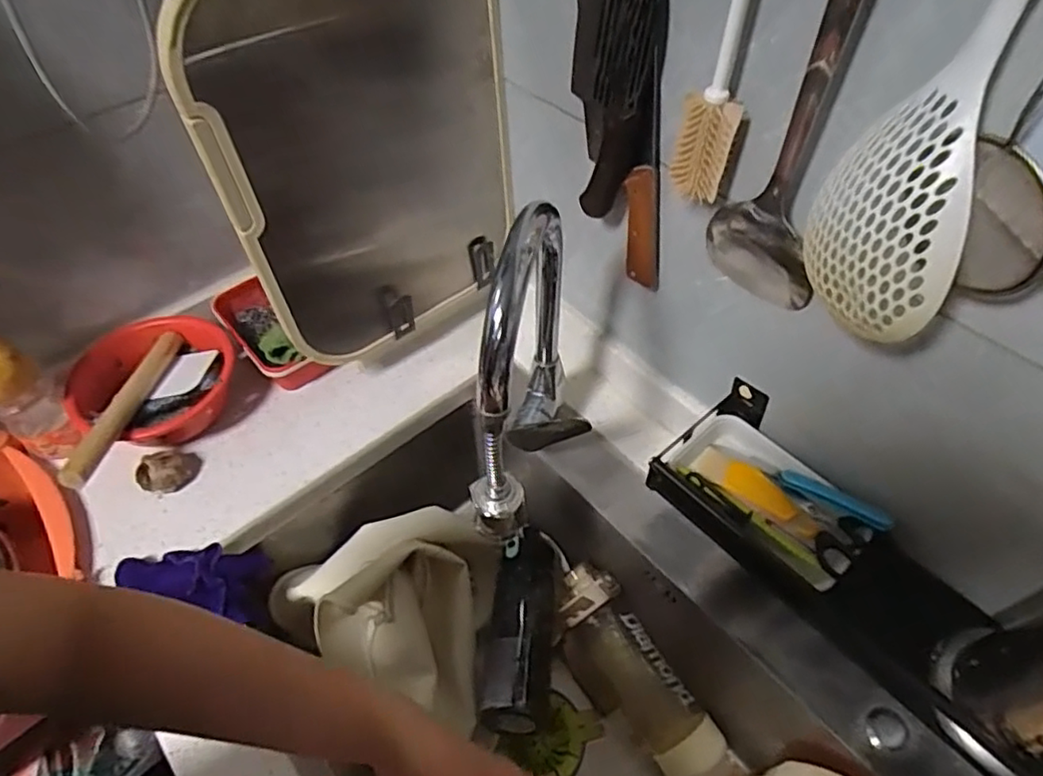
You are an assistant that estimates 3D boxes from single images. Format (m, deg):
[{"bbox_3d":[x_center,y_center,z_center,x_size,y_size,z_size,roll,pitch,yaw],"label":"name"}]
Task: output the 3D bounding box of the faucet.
[{"bbox_3d":[0.013,-0.002,0.545,0.076,0.292,0.200,11,54,10],"label":"faucet"}]

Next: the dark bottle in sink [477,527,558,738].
[{"bbox_3d":[0.000,0.281,0.749,0.086,0.072,0.241,5,40,5],"label":"dark bottle in sink"}]

